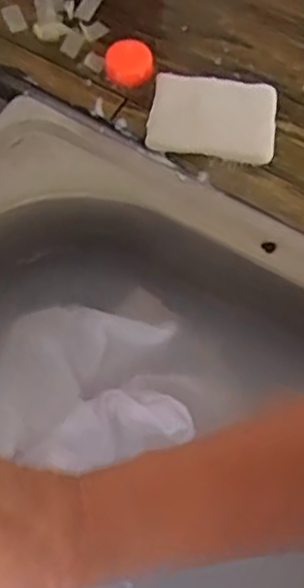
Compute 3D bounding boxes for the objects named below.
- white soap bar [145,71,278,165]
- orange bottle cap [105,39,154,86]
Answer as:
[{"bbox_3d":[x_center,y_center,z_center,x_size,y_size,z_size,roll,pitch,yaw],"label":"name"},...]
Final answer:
[{"bbox_3d":[0.040,-0.115,0.477,0.080,0.018,0.056,8,62,2],"label":"white soap bar"},{"bbox_3d":[-0.015,-0.156,0.499,0.032,0.014,0.029,0,62,-3],"label":"orange bottle cap"}]

